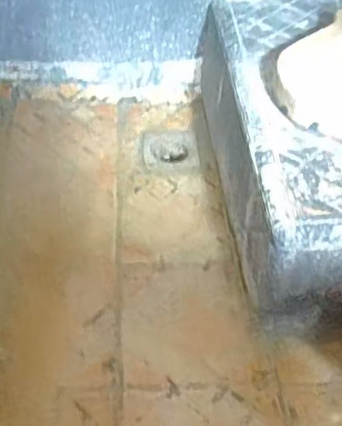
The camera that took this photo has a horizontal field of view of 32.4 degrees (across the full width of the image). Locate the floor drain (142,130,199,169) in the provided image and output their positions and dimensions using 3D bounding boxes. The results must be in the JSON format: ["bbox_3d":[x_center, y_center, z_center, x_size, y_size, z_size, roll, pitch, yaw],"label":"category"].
[{"bbox_3d":[-0.001,-0.113,1.047,0.094,0.011,0.098,-2,44,-6],"label":"floor drain"}]

